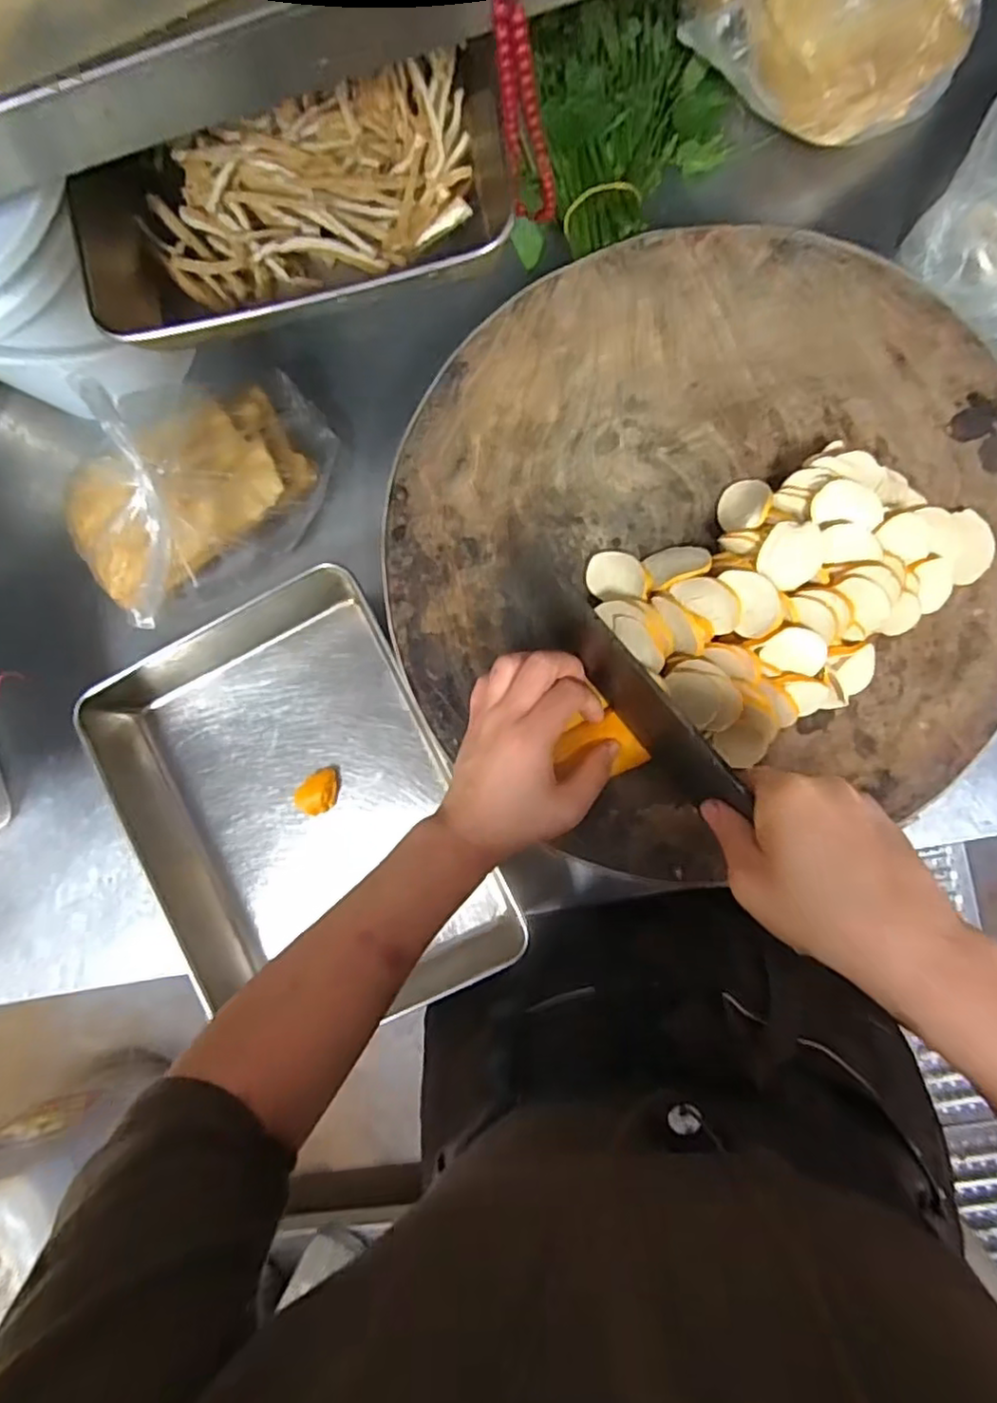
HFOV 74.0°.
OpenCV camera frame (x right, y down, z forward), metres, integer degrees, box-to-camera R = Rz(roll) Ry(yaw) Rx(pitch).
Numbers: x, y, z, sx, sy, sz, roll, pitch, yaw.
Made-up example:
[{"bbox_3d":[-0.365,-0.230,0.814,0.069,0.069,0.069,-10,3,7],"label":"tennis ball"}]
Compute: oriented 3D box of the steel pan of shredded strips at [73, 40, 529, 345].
[{"bbox_3d":[-0.130,-0.323,0.436,0.278,0.054,0.144,-10,89,7],"label":"steel pan of shredded strips"}]

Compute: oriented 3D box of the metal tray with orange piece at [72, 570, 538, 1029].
[{"bbox_3d":[-0.180,0.084,0.575,0.257,0.074,0.353,-26,87,6],"label":"metal tray with orange piece"}]

